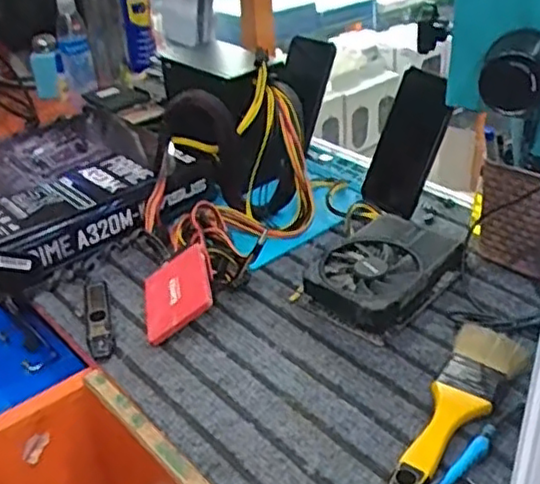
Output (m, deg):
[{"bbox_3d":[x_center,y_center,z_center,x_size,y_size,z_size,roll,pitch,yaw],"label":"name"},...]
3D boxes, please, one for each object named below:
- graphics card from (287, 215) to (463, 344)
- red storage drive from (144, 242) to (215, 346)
[{"bbox_3d":[0.109,0.028,0.656,0.145,0.045,0.107,-29,40,-35],"label":"graphics card"},{"bbox_3d":[-0.090,0.047,0.645,0.074,0.013,0.099,-38,35,11],"label":"red storage drive"}]

